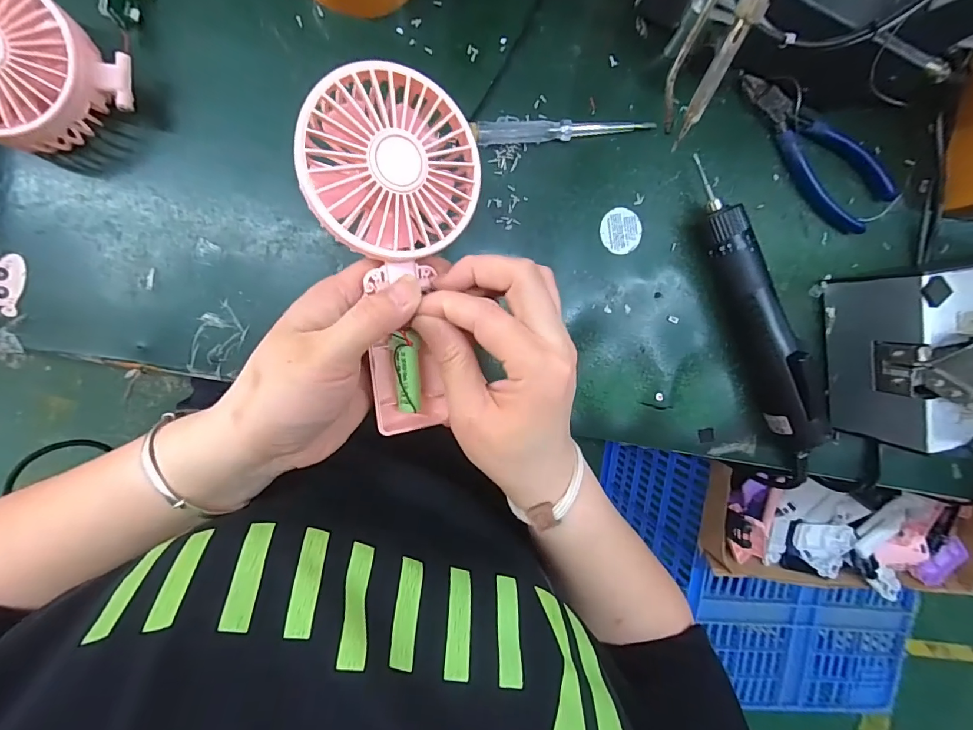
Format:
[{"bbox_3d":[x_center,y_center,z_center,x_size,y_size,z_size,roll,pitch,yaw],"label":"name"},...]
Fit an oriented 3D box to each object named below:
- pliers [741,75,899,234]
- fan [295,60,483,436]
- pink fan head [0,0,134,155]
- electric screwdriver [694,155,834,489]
[{"bbox_3d":[0.253,-0.163,0.341,0.151,0.014,0.055,31,91,-9],"label":"pliers"},{"bbox_3d":[-0.039,-0.054,0.236,0.091,0.038,0.179,-21,106,-19],"label":"fan"},{"bbox_3d":[-0.270,-0.171,0.260,0.094,0.048,0.083,35,91,-9],"label":"pink fan head"},{"bbox_3d":[0.217,-0.014,0.337,0.029,0.047,0.278,-25,98,-4],"label":"electric screwdriver"}]

